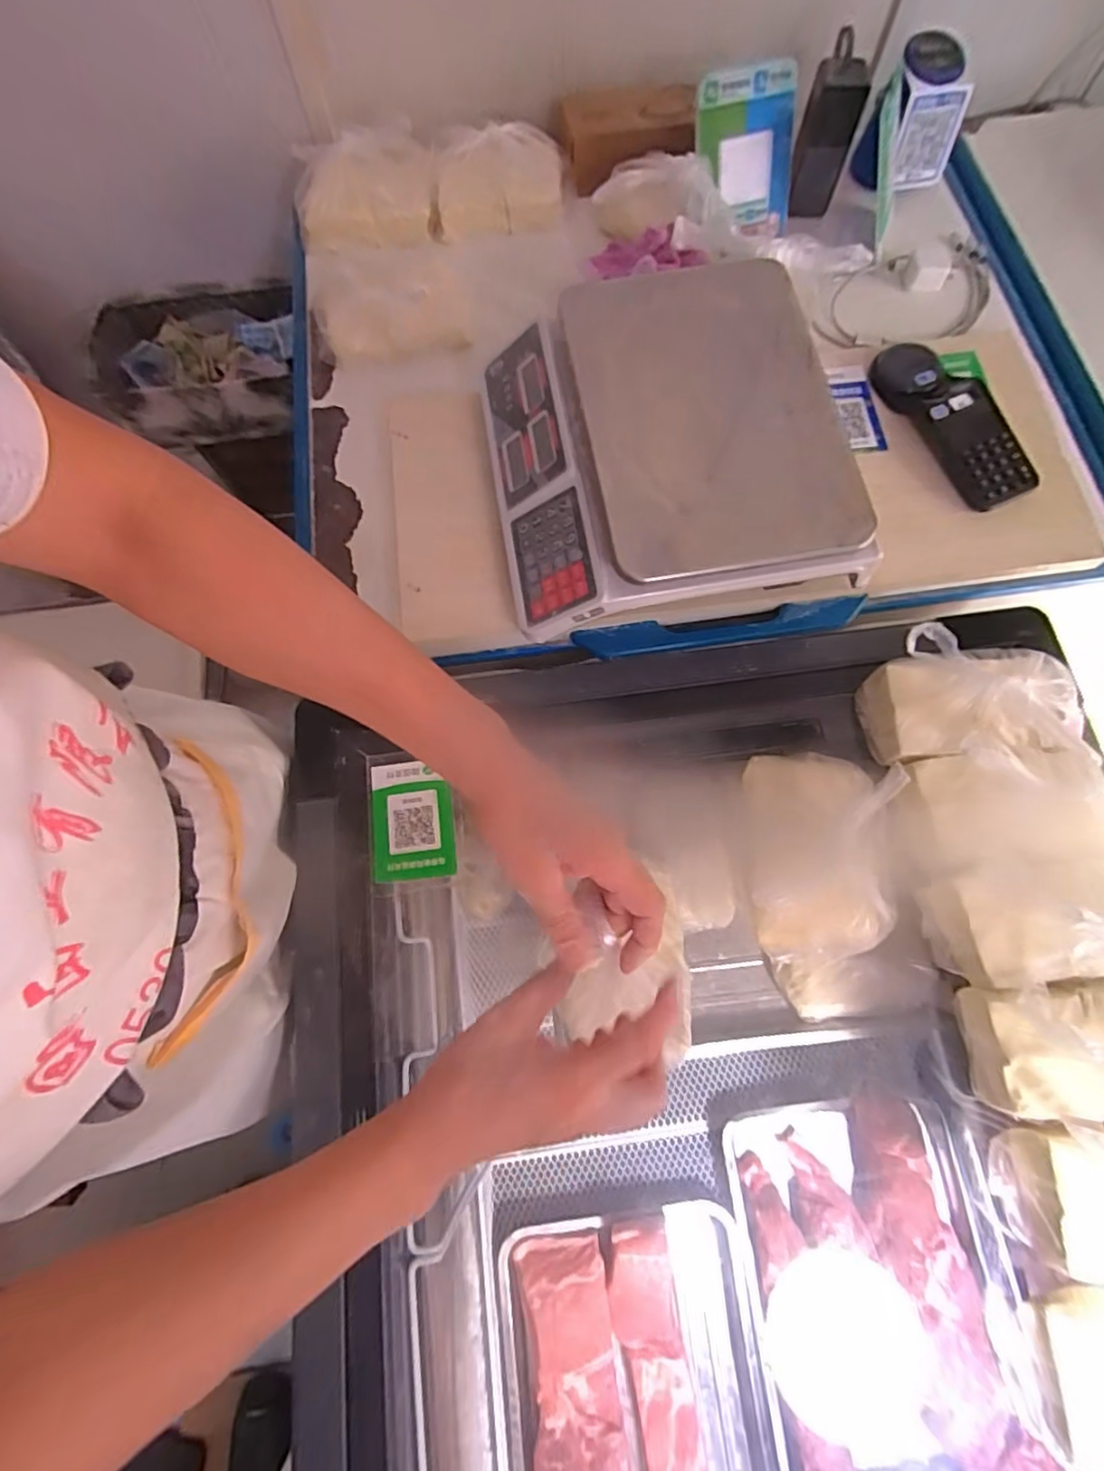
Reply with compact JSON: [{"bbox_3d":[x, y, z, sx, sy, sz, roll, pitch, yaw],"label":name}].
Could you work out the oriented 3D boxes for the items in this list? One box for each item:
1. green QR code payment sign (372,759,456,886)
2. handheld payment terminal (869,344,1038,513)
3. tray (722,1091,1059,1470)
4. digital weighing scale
[{"bbox_3d":[-0.139,0.084,0.601,0.079,0.009,0.115,-7,72,-1],"label":"green QR code payment sign"},{"bbox_3d":[0.418,-0.335,0.635,0.076,0.038,0.221,-20,73,-5],"label":"handheld payment terminal"},{"bbox_3d":[0.368,0.656,0.694,0.261,0.070,0.392,-5,72,-1],"label":"tray"},{"bbox_3d":[0.098,-0.272,0.586,0.312,0.114,0.339,-11,72,-2],"label":"digital weighing scale"}]

